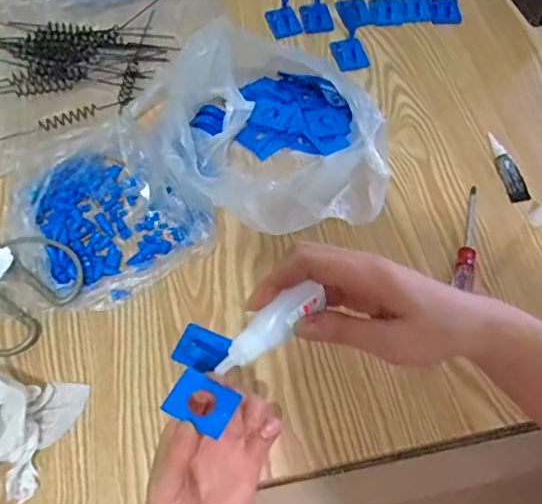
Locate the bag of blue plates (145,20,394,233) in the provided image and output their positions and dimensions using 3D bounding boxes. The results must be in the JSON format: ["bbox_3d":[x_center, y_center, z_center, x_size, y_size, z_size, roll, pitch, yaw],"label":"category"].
[{"bbox_3d":[-0.007,-0.102,0.533,0.176,0.086,0.188,-18,62,-11],"label":"bag of blue plates"}]

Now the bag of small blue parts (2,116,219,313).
[{"bbox_3d":[-0.158,-0.044,0.524,0.143,0.050,0.187,-39,68,-20],"label":"bag of small blue parts"}]

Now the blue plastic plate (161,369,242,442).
[{"bbox_3d":[-0.043,0.092,0.356,0.038,0.006,0.030,29,64,8],"label":"blue plastic plate"}]

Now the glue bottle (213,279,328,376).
[{"bbox_3d":[0.000,0.044,0.332,0.072,0.013,0.019,-38,67,-13],"label":"glue bottle"}]

